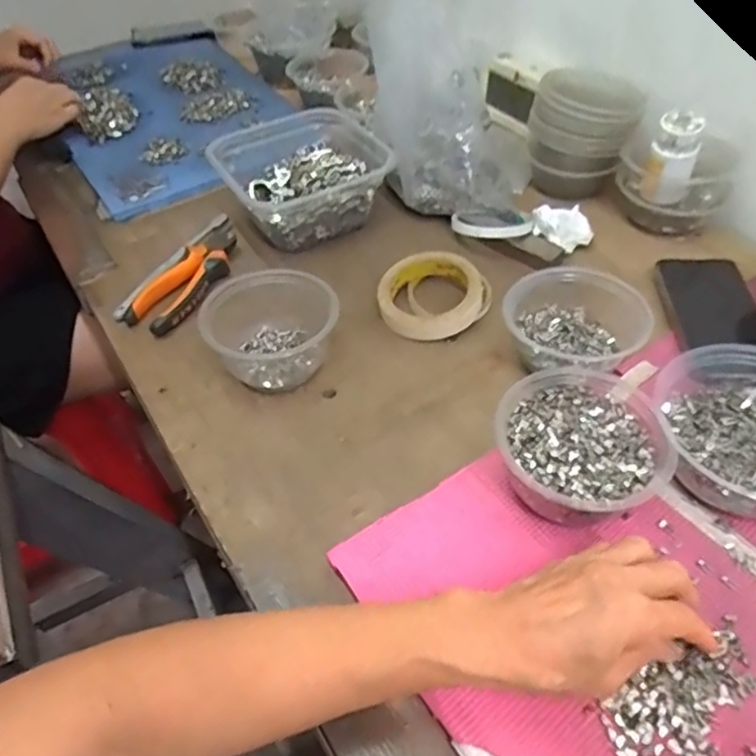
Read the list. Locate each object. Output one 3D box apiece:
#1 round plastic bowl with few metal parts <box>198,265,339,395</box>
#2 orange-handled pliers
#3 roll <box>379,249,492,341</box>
[{"bbox_3d":[-0.099,-0.045,0.553,0.101,0.059,0.107,-1,48,1],"label":"round plastic bowl with few metal parts"},{"bbox_3d":[-0.189,-0.112,0.643,0.072,0.023,0.174,17,51,17],"label":"orange-handled pliers"},{"bbox_3d":[0.056,-0.078,0.598,0.103,0.041,0.095,-1,48,1],"label":"roll"}]

